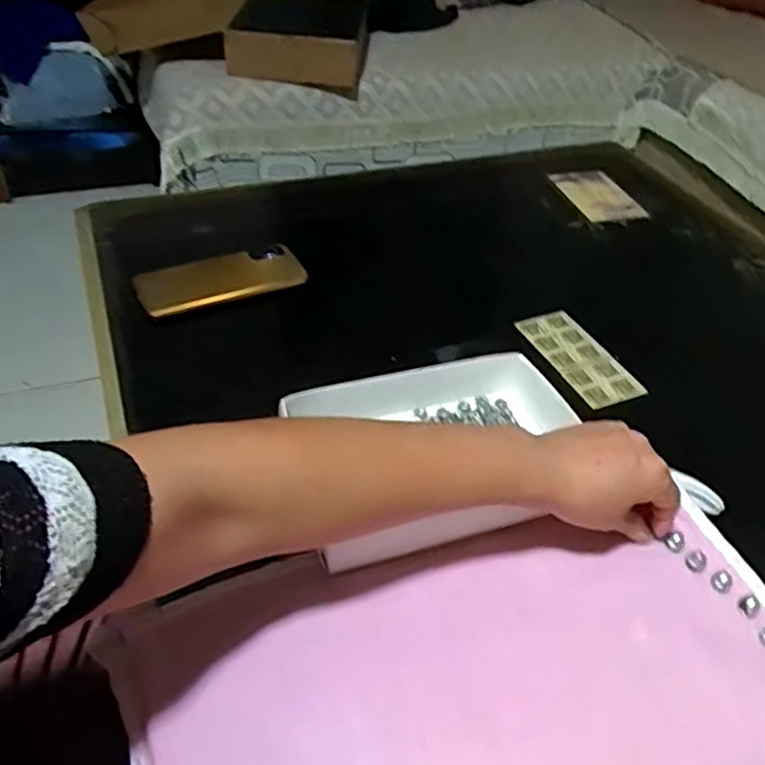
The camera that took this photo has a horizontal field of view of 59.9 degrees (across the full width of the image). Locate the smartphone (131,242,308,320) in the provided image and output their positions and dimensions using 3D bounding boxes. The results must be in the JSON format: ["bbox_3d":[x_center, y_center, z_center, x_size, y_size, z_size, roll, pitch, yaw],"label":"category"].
[{"bbox_3d":[-0.154,-0.102,0.632,0.154,0.016,0.066,-17,56,-27],"label":"smartphone"}]

